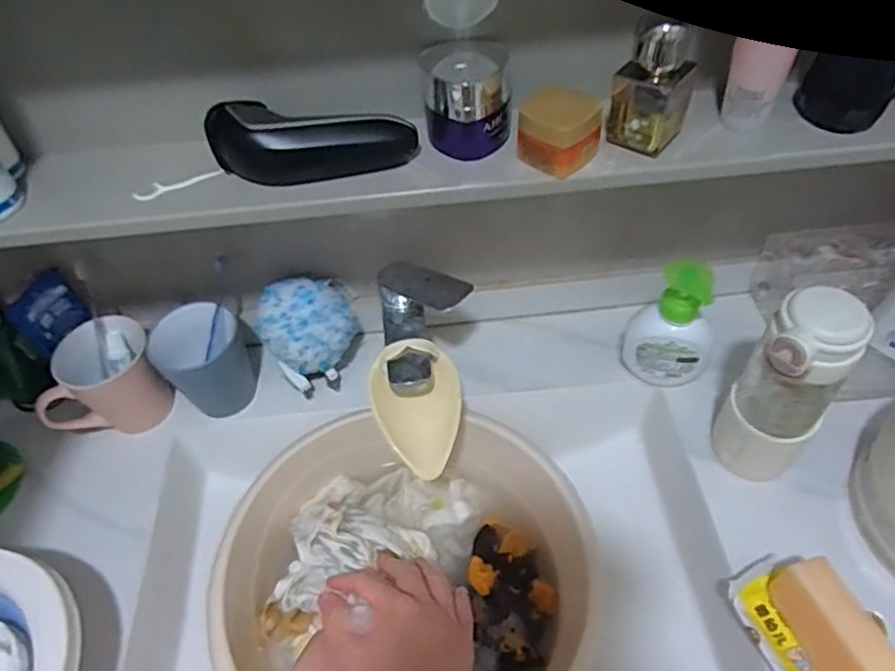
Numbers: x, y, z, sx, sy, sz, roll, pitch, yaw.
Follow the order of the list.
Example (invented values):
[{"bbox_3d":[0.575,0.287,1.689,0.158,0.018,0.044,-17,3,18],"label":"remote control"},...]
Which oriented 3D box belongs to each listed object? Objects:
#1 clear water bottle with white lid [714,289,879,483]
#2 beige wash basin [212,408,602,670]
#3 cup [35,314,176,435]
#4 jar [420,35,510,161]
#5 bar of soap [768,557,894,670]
[{"bbox_3d":[0.284,0.051,0.551,0.071,0.204,0.064,34,61,28],"label":"clear water bottle with white lid"},{"bbox_3d":[-0.033,0.236,0.608,0.324,0.093,0.325,-2,51,3],"label":"beige wash basin"},{"bbox_3d":[-0.360,0.053,0.681,0.118,0.102,0.077,-27,54,-17],"label":"cup"},{"bbox_3d":[0.017,-0.186,0.506,0.066,0.066,0.066,-2,51,3],"label":"jar"},{"bbox_3d":[0.301,0.228,0.498,0.035,0.061,0.105,-21,52,-12],"label":"bar of soap"}]

